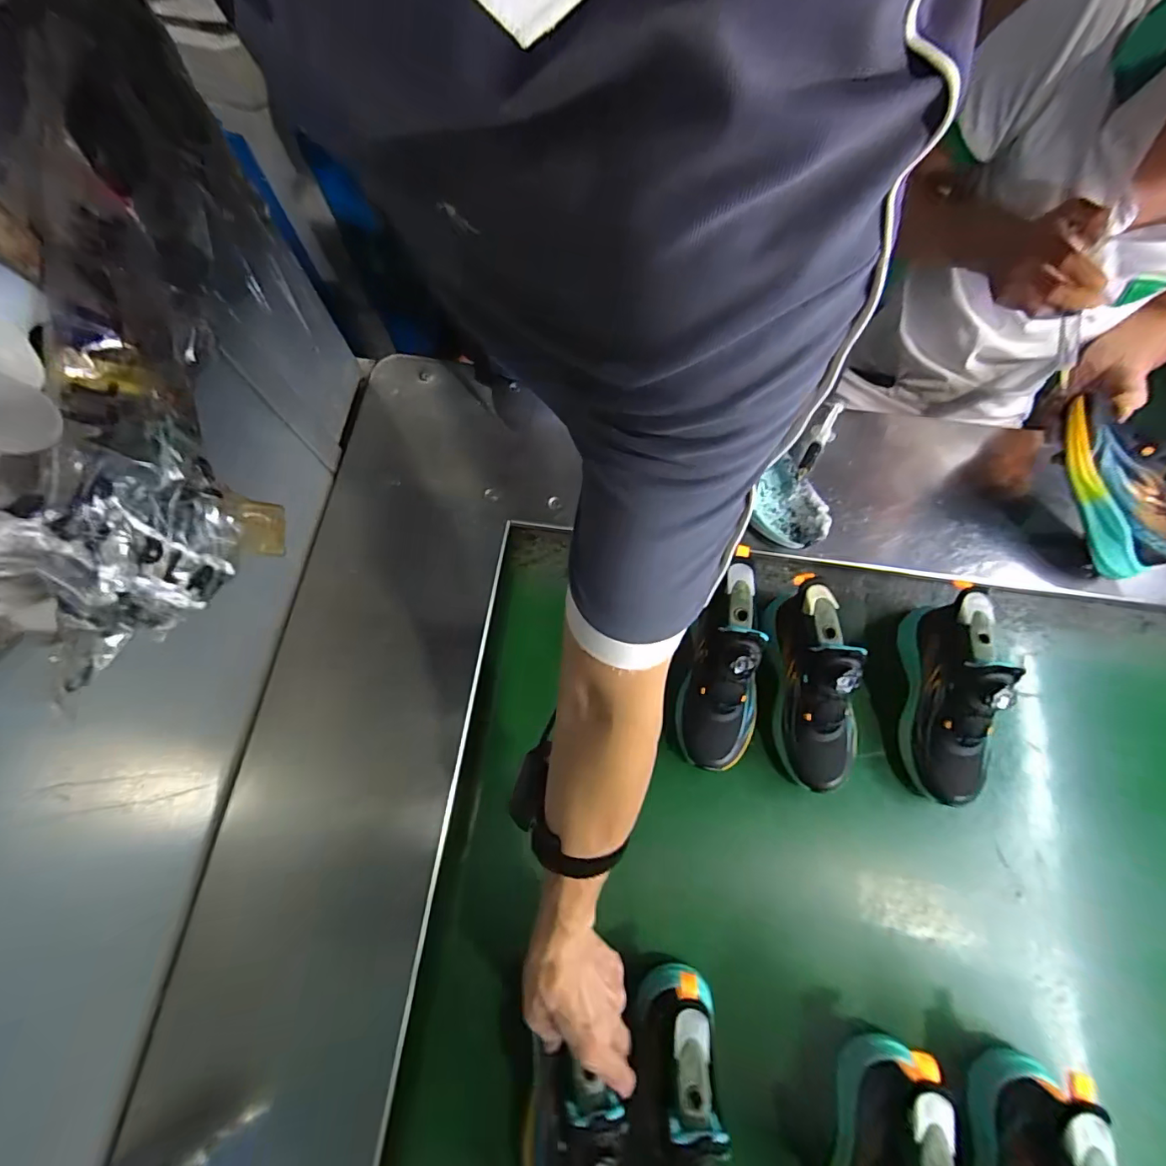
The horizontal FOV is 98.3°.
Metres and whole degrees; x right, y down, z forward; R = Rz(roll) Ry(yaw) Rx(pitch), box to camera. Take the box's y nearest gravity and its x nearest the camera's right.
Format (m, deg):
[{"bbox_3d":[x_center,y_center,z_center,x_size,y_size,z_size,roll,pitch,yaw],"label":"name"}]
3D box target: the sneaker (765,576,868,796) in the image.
[{"bbox_3d":[0.268,0.107,0.572,0.085,0.133,0.244,-2,89,-2],"label":"sneaker"}]

